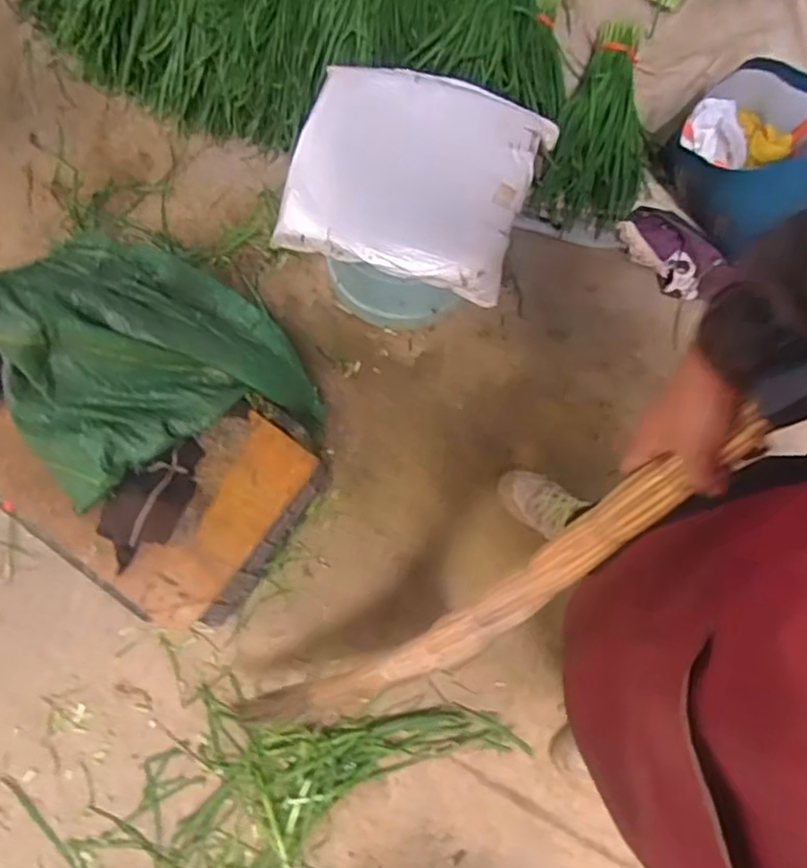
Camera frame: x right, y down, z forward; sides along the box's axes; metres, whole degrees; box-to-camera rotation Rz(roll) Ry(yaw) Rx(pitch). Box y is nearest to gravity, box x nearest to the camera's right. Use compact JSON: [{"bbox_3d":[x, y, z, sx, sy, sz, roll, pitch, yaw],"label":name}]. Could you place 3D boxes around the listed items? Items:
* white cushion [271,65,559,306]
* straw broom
[{"bbox_3d":[0.014,-0.412,1.044,0.366,0.065,0.326,17,75,5],"label":"white cushion"},{"bbox_3d":[0.051,0.216,0.742,0.145,0.794,0.080,-18,70,-43],"label":"straw broom"}]

